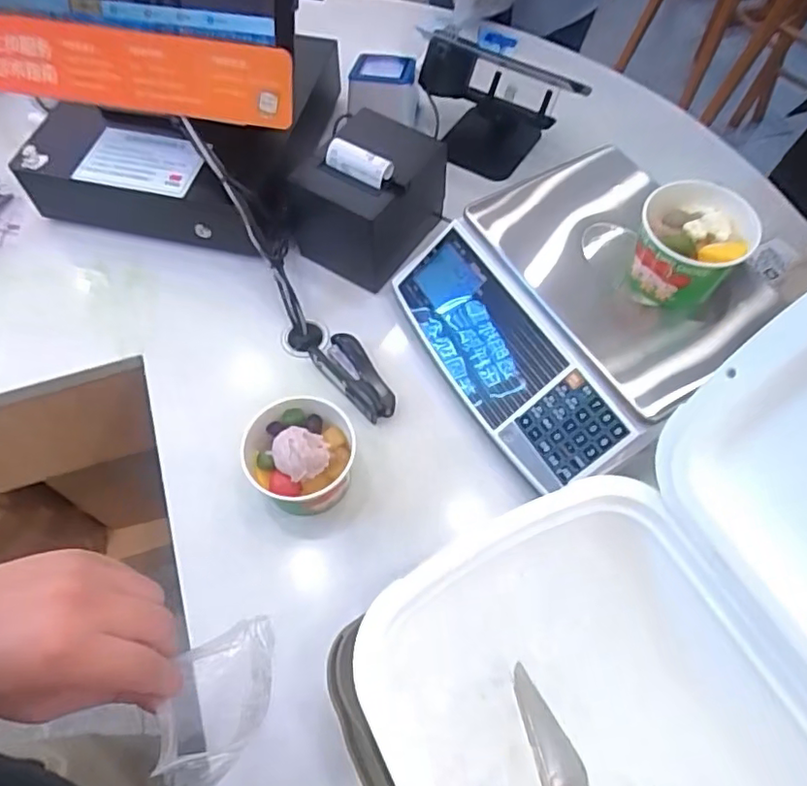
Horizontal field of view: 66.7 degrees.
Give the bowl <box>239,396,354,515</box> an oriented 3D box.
[{"bbox_3d":[-0.103,0.062,0.621,0.102,0.084,0.103,0,60,0],"label":"bowl"}]

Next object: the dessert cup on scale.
[{"bbox_3d":[0.270,-0.133,0.596,0.103,0.099,0.091,29,64,15],"label":"dessert cup on scale"}]

